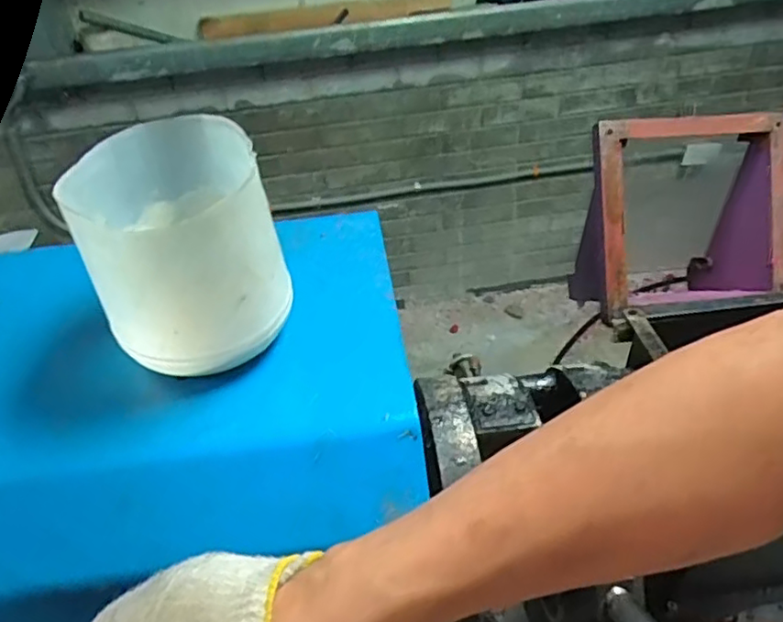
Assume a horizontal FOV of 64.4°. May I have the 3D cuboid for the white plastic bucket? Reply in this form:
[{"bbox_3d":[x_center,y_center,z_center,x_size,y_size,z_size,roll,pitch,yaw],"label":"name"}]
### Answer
[{"bbox_3d":[-0.157,-0.052,0.471,0.131,0.130,0.149,-20,41,-19],"label":"white plastic bucket"}]

